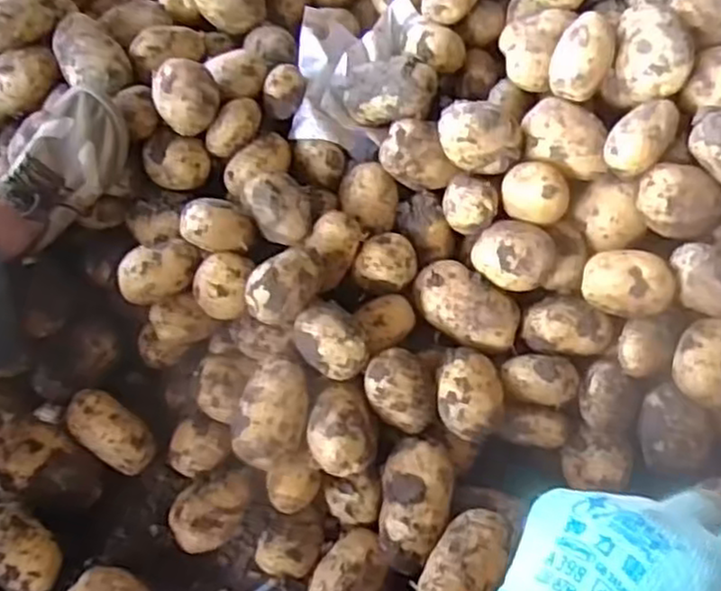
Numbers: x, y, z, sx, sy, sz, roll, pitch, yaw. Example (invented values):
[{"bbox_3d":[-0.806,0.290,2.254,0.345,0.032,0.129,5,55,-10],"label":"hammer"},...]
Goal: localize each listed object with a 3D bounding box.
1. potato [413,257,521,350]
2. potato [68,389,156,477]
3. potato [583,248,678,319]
[{"bbox_3d":[0.119,0.013,0.805,0.120,0.050,0.067,34,65,24],"label":"potato"},{"bbox_3d":[-0.282,0.155,0.815,0.110,0.040,0.054,37,96,3],"label":"potato"},{"bbox_3d":[0.278,-0.014,0.745,0.087,0.047,0.053,17,59,15],"label":"potato"}]

